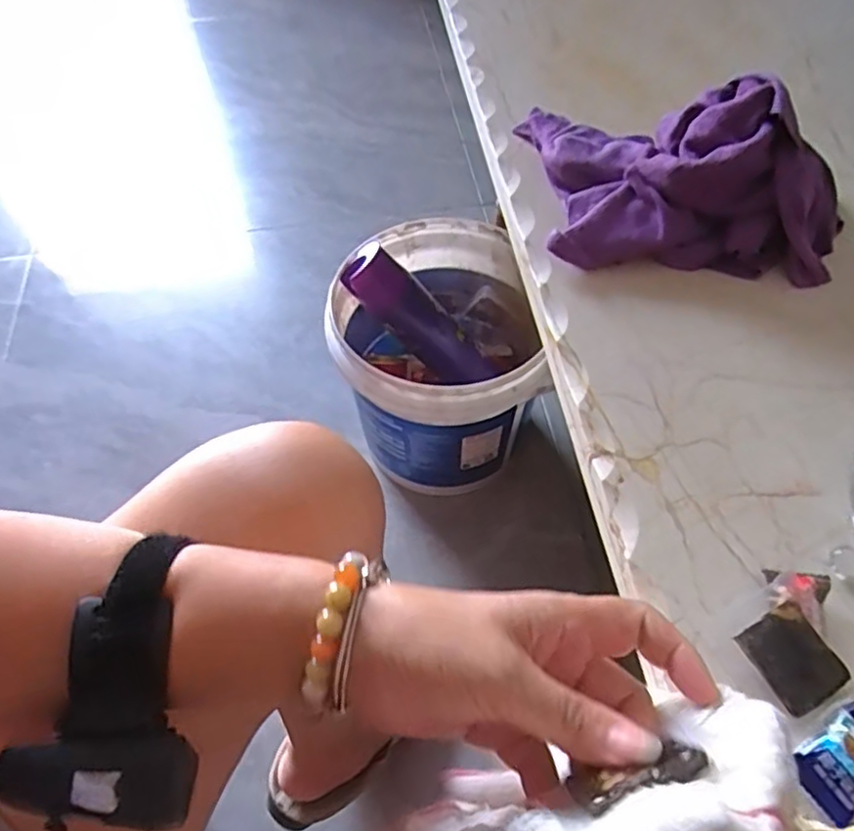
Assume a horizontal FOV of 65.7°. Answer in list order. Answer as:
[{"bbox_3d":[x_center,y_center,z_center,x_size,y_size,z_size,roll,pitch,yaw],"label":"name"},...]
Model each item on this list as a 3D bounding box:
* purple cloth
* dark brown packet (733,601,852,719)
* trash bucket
[{"bbox_3d":[0.179,-0.183,0.464,0.217,0.077,0.159,7,57,4],"label":"purple cloth"},{"bbox_3d":[0.168,0.112,0.304,0.033,0.004,0.041,-32,74,-5],"label":"dark brown packet"},{"bbox_3d":[0.008,-0.061,0.833,0.231,0.272,0.252,0,57,0],"label":"trash bucket"}]

